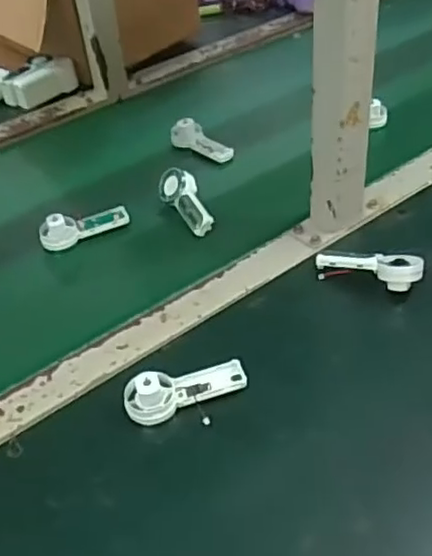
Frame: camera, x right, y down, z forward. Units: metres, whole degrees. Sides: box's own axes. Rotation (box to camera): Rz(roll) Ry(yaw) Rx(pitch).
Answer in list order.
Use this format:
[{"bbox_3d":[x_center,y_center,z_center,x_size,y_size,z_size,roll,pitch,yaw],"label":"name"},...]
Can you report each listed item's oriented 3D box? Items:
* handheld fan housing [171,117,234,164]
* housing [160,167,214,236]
[{"bbox_3d":[-0.017,-0.170,0.805,0.032,0.027,0.096,-35,51,-28],"label":"handheld fan housing"},{"bbox_3d":[-0.032,-0.085,0.702,0.035,0.022,0.095,-22,60,-17],"label":"housing"}]

